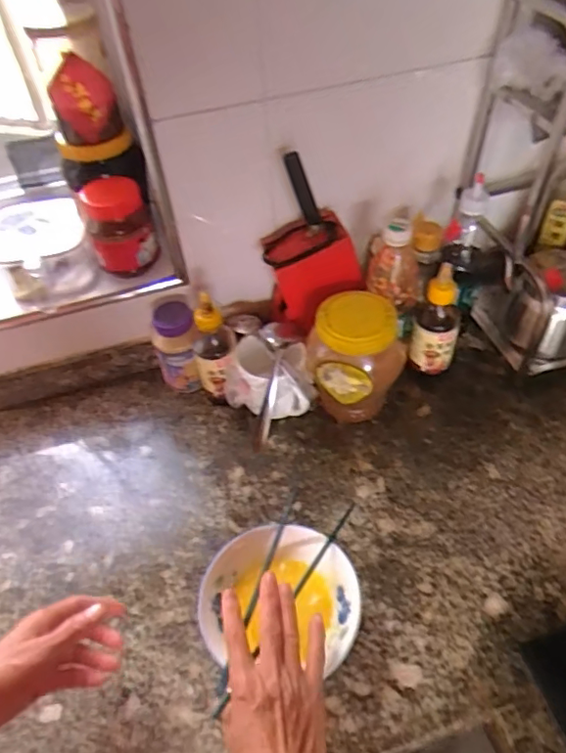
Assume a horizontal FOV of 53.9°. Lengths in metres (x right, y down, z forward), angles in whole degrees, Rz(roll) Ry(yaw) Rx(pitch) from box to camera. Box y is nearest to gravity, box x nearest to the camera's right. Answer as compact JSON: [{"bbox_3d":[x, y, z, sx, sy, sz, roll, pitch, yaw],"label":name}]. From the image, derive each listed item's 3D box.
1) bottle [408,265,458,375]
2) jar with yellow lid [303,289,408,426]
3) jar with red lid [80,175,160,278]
[{"bbox_3d":[0.201,-0.073,0.726,0.055,0.157,0.042,14,52,15],"label":"bottle"},{"bbox_3d":[0.087,-0.021,0.703,0.099,0.159,0.096,-2,49,3],"label":"jar with yellow lid"},{"bbox_3d":[-0.221,-0.205,0.754,0.082,0.106,0.099,-16,50,-9],"label":"jar with red lid"}]

